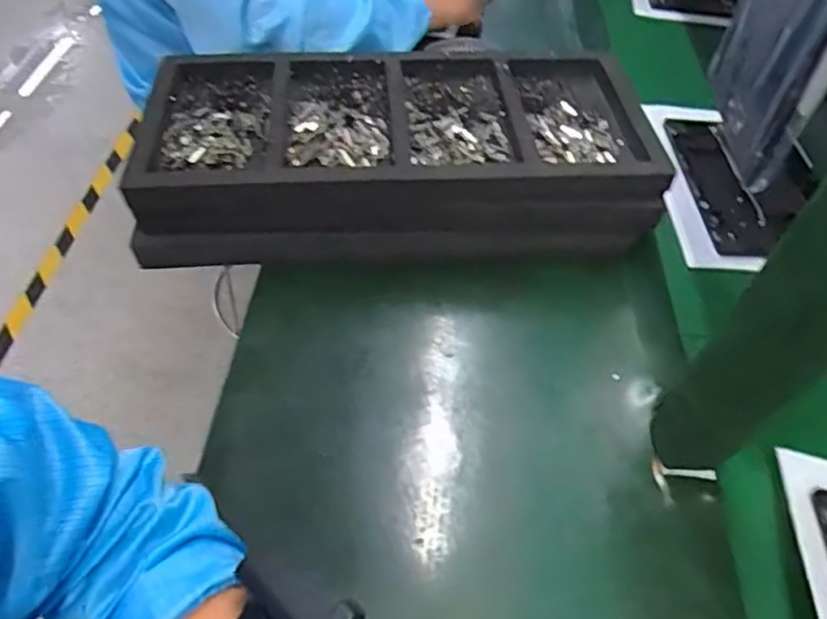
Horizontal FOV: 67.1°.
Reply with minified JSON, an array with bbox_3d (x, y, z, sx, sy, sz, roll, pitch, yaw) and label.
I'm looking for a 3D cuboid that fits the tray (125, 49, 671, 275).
[{"bbox_3d":[-0.025,-0.174,0.669,0.509,0.114,0.257,2,48,-3],"label":"tray"}]

